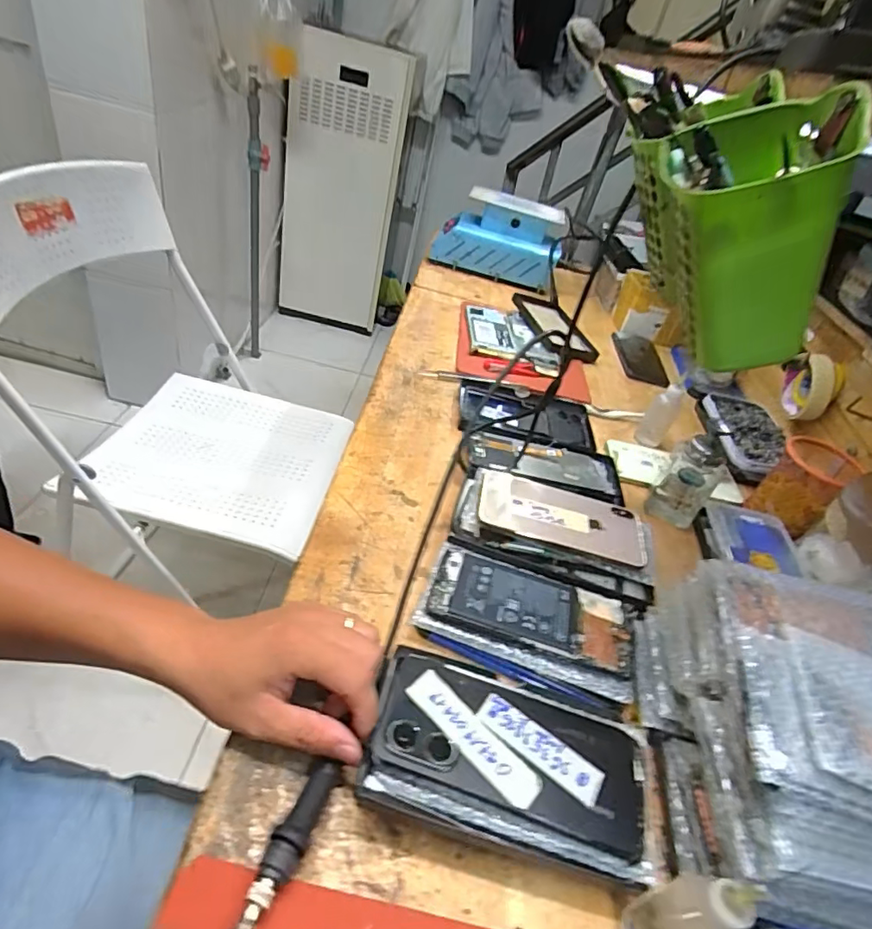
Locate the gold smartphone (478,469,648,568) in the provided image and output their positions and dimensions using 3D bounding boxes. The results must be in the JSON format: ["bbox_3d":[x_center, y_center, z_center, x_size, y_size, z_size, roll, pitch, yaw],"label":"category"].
[{"bbox_3d":[0.118,0.048,0.510,0.155,0.007,0.078,16,41,2],"label":"gold smartphone"}]

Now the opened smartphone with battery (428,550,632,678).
[{"bbox_3d":[0.077,0.117,0.441,0.156,0.014,0.071,20,39,5],"label":"opened smartphone with battery"}]

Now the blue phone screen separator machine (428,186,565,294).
[{"bbox_3d":[0.132,-0.462,1.102,0.246,0.151,0.126,17,38,2],"label":"blue phone screen separator machine"}]

